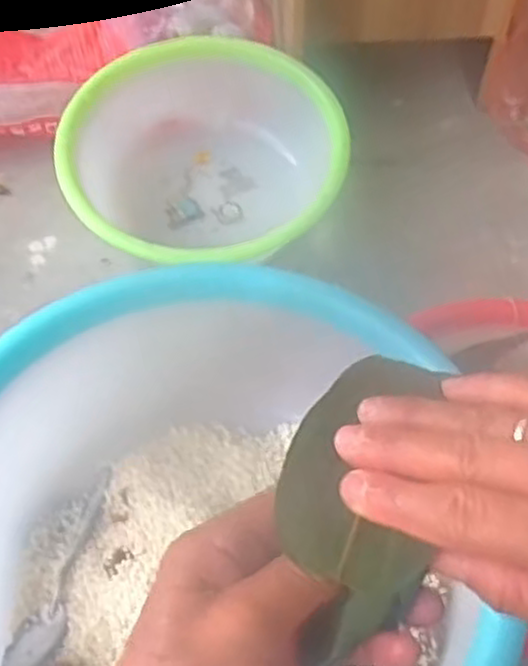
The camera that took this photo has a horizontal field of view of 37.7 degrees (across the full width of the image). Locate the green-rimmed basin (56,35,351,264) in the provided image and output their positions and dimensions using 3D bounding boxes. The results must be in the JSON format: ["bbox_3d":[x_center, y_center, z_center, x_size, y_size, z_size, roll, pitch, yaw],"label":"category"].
[{"bbox_3d":[-0.080,-0.222,1.057,0.358,0.176,0.325,-9,52,-5],"label":"green-rimmed basin"}]

